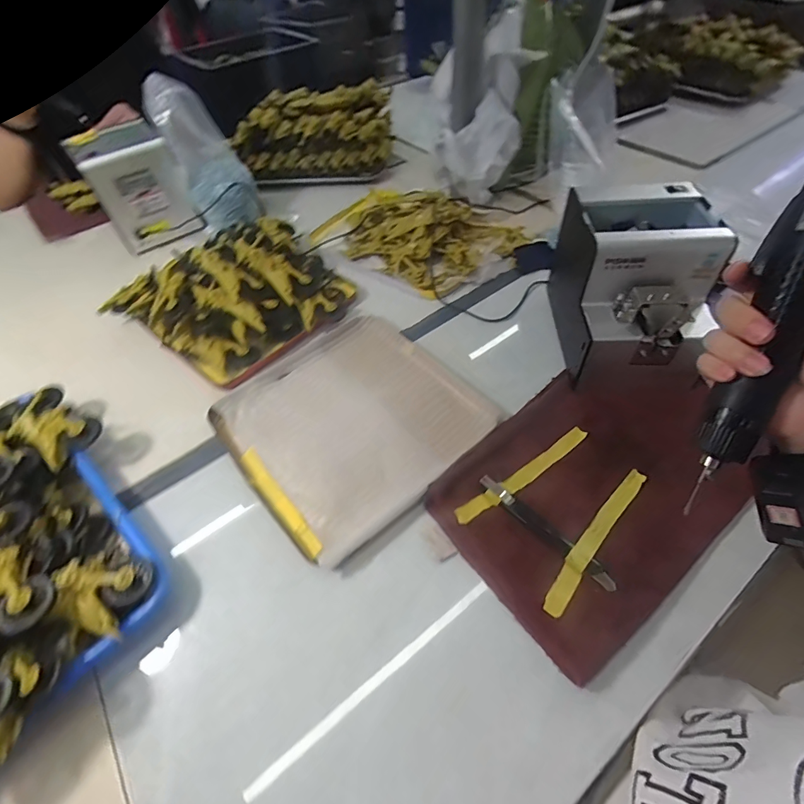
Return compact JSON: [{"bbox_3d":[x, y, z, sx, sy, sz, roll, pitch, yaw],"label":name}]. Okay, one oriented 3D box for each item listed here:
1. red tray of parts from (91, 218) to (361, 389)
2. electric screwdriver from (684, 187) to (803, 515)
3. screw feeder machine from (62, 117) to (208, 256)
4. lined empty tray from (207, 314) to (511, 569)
[{"bbox_3d":[-0.224,-0.156,0.562,0.281,0.085,0.238,-34,57,-20],"label":"red tray of parts"},{"bbox_3d":[0.236,-0.043,0.269,0.040,0.030,0.227,20,100,17],"label":"electric screwdriver"},{"bbox_3d":[-0.428,-0.348,0.685,0.123,0.135,0.121,-35,57,-20],"label":"screw feeder machine"},{"bbox_3d":[-0.058,0.012,0.469,0.244,0.014,0.248,-36,58,-21],"label":"lined empty tray"}]

